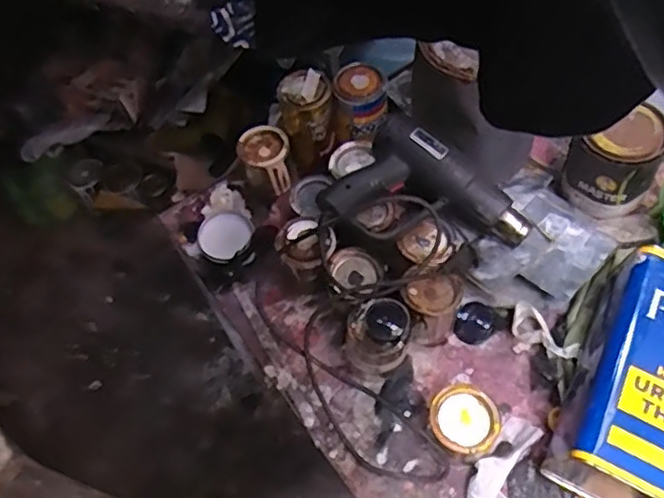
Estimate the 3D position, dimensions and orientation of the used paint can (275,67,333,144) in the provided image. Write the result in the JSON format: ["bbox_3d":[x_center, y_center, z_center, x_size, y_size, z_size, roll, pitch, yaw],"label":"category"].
[{"bbox_3d":[-0.037,-0.192,0.863,0.068,0.063,0.074,-2,57,9],"label":"used paint can"}]

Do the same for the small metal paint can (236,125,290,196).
[{"bbox_3d":[-0.094,-0.128,0.906,0.071,0.053,0.088,-12,60,-3],"label":"small metal paint can"}]

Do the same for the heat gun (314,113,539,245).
[{"bbox_3d":[0.114,-0.048,0.770,0.210,0.065,0.159,33,68,21],"label":"heat gun"}]

